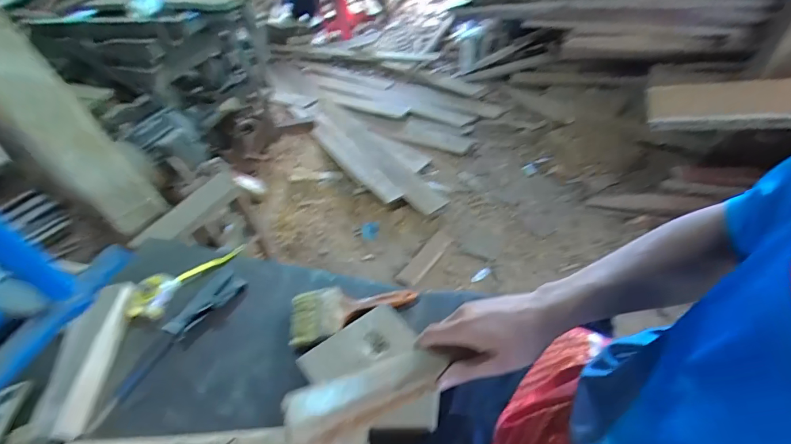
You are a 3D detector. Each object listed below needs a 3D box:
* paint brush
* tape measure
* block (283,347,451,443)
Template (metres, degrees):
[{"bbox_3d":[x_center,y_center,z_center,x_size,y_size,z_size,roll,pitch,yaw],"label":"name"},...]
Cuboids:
[{"bbox_3d":[-0.068,0.127,0.632,0.190,0.018,0.087,-15,44,-2],"label":"paint brush"},{"bbox_3d":[-0.372,0.094,0.729,0.077,0.028,0.206,26,56,33],"label":"tape measure"},{"bbox_3d":[-0.028,0.172,0.421,0.162,0.020,0.052,-17,44,-16],"label":"block"}]

